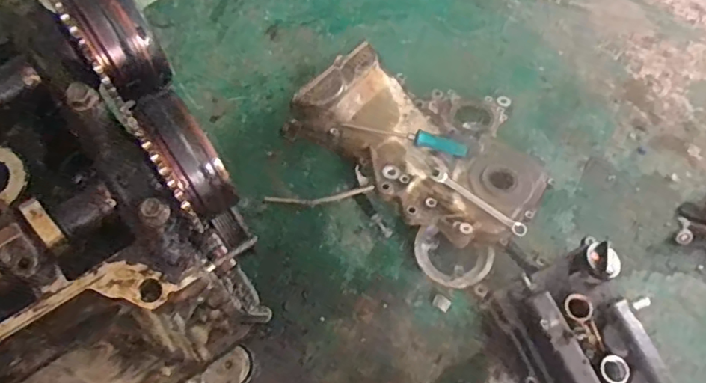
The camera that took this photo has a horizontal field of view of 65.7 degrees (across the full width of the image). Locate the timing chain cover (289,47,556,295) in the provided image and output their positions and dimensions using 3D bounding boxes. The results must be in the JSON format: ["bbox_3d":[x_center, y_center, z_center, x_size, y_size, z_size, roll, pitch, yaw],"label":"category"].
[{"bbox_3d":[0.133,-0.086,0.904,0.323,0.104,0.410,-42,71,-16],"label":"timing chain cover"}]

